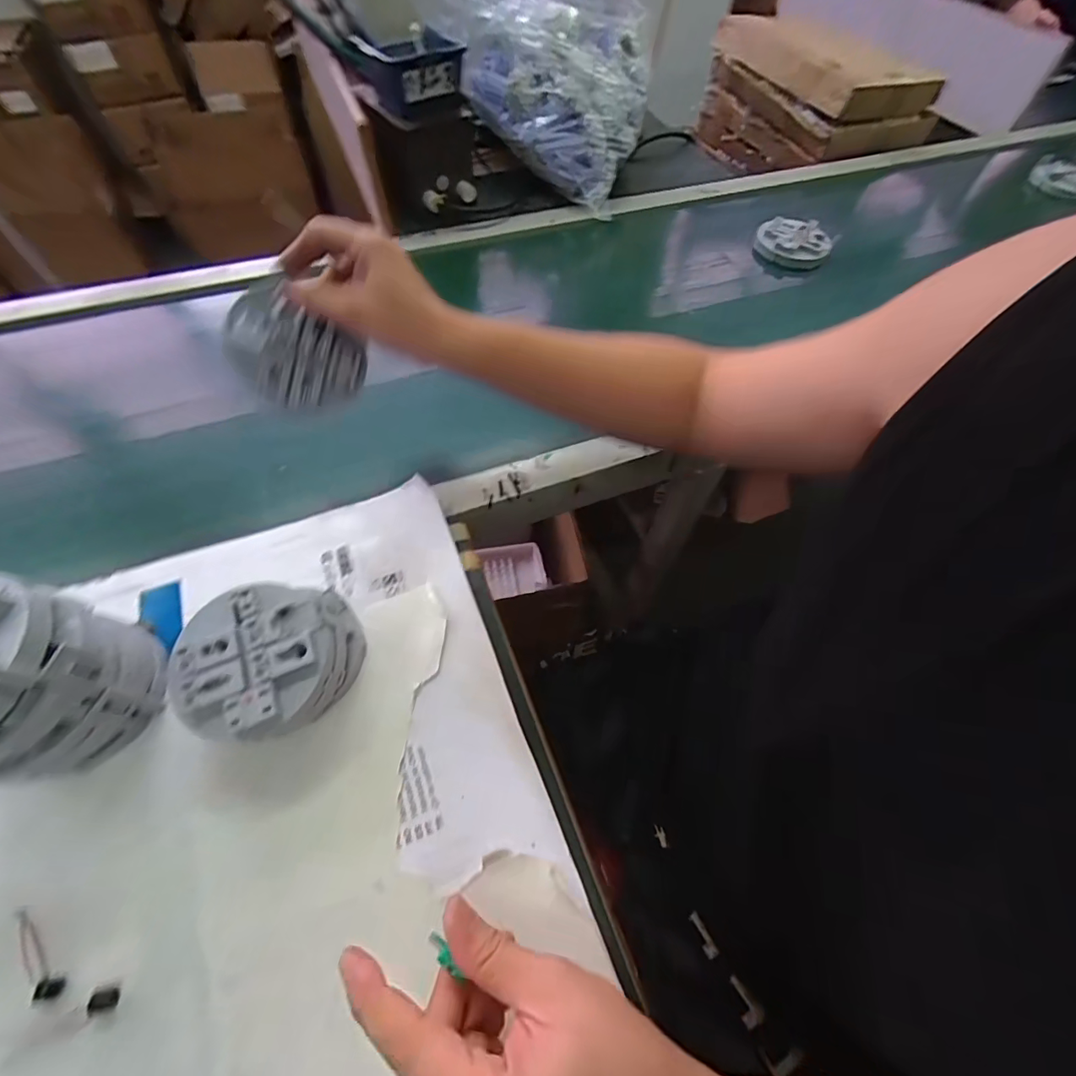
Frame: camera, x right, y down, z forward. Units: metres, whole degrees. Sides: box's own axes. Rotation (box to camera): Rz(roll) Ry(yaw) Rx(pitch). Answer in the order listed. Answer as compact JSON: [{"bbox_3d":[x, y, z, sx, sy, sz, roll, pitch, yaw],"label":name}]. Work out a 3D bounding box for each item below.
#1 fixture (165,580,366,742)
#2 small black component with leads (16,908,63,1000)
[{"bbox_3d":[-0.187,0.085,0.342,0.103,0.061,0.108,1,58,-2],"label":"fixture"},{"bbox_3d":[-0.289,0.238,0.274,0.056,0.007,0.010,36,63,18],"label":"small black component with leads"}]

